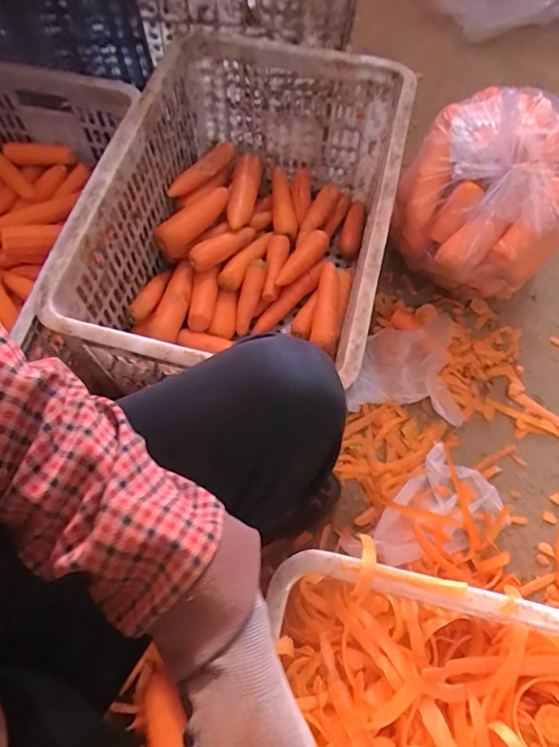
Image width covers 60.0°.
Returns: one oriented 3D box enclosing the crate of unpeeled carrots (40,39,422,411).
[{"bbox_3d":[-0.035,-0.217,0.711,0.349,0.244,0.547,12,67,5],"label":"crate of unpeeled carrots"}]

